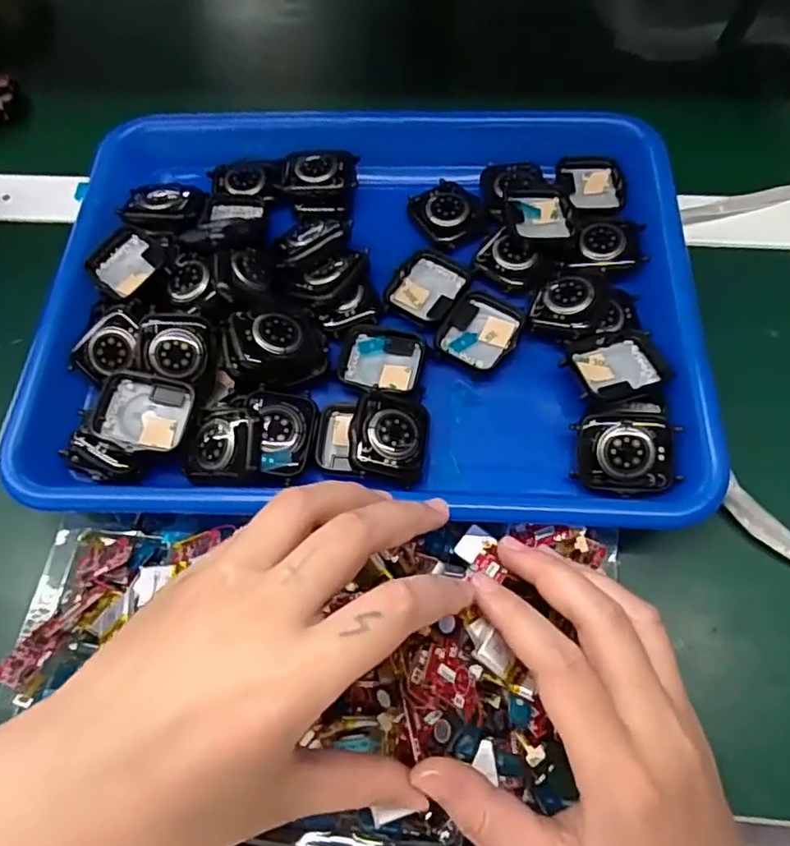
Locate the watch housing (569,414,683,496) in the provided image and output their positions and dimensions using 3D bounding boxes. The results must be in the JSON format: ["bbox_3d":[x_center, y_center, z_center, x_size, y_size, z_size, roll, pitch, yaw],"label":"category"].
[{"bbox_3d":[0.105,0.014,0.272,0.043,0.008,0.036,4,87,13],"label":"watch housing"}]

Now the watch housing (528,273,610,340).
[{"bbox_3d":[0.088,-0.060,0.305,0.038,0.005,0.038,9,74,22],"label":"watch housing"}]

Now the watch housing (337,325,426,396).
[{"bbox_3d":[-0.007,-0.031,0.306,0.041,0.013,0.038,12,65,7],"label":"watch housing"}]

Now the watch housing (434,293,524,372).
[{"bbox_3d":[0.044,-0.047,0.309,0.038,0.010,0.038,26,68,13],"label":"watch housing"}]

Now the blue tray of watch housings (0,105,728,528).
[{"bbox_3d":[-0.013,-0.074,0.327,0.319,0.049,0.257,1,65,2],"label":"blue tray of watch housings"}]

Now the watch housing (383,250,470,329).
[{"bbox_3d":[0.018,-0.073,0.322,0.037,0.010,0.043,29,69,14],"label":"watch housing"}]

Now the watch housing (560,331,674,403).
[{"bbox_3d":[0.107,-0.027,0.290,0.046,0.008,0.036,-11,65,-4],"label":"watch housing"}]

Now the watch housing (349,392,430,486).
[{"bbox_3d":[-0.002,0.006,0.282,0.035,0.014,0.041,8,65,5],"label":"watch housing"}]

